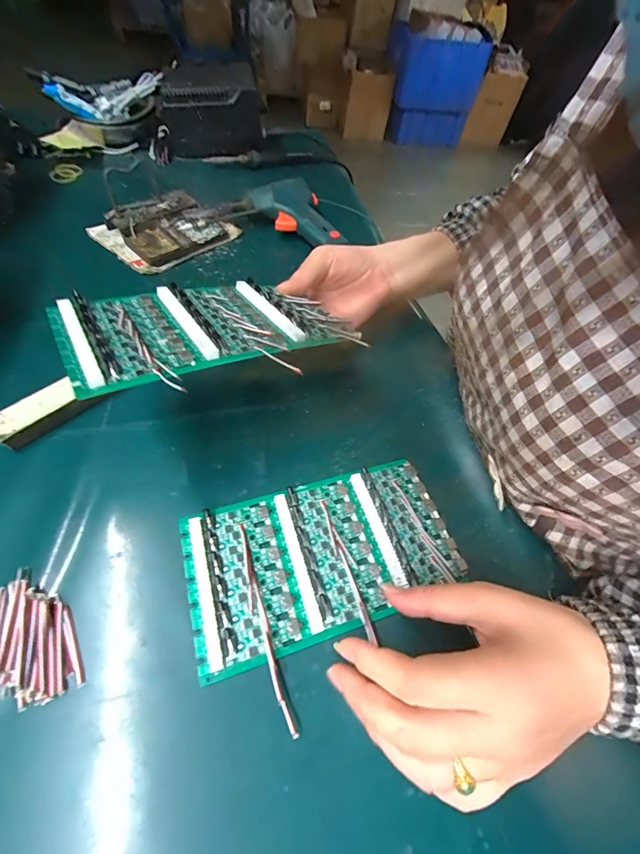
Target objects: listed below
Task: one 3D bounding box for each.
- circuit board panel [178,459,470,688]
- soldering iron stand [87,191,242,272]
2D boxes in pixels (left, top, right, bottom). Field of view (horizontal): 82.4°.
[{"bbox_3d":[0.003,0.087,0.264,0.188,0.007,0.105,-13,57,-15],"label":"circuit board panel"},{"bbox_3d":[-0.195,-0.252,0.464,0.116,0.038,0.148,38,59,20],"label":"soldering iron stand"}]

